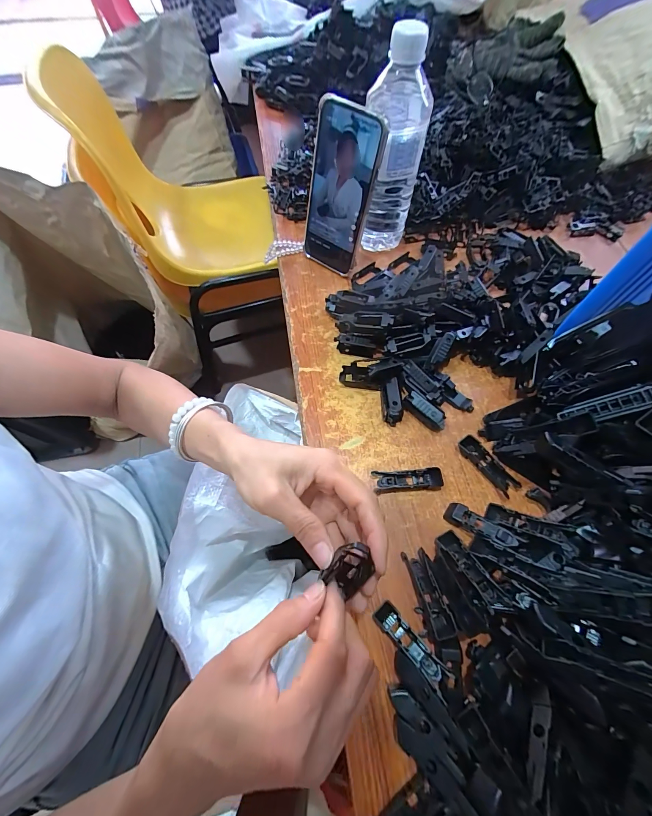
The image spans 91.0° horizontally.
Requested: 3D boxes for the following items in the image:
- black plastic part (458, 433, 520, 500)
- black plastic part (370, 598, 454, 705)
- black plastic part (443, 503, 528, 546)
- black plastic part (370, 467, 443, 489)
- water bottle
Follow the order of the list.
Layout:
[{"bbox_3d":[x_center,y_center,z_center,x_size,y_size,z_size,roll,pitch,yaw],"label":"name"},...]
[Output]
[{"bbox_3d":[0.165,0.058,0.327,0.019,0.011,0.067,-36,70,-14],"label":"black plastic part"},{"bbox_3d":[0.069,0.190,0.256,0.019,0.019,0.071,-42,72,-16],"label":"black plastic part"},{"bbox_3d":[0.141,0.107,0.292,0.063,0.013,0.019,19,65,36],"label":"black plastic part"},{"bbox_3d":[0.081,0.071,0.321,0.067,0.013,0.017,-2,66,0],"label":"black plastic part"},{"bbox_3d":[0.075,-0.279,0.371,0.065,0.205,0.070,10,66,5],"label":"water bottle"}]

